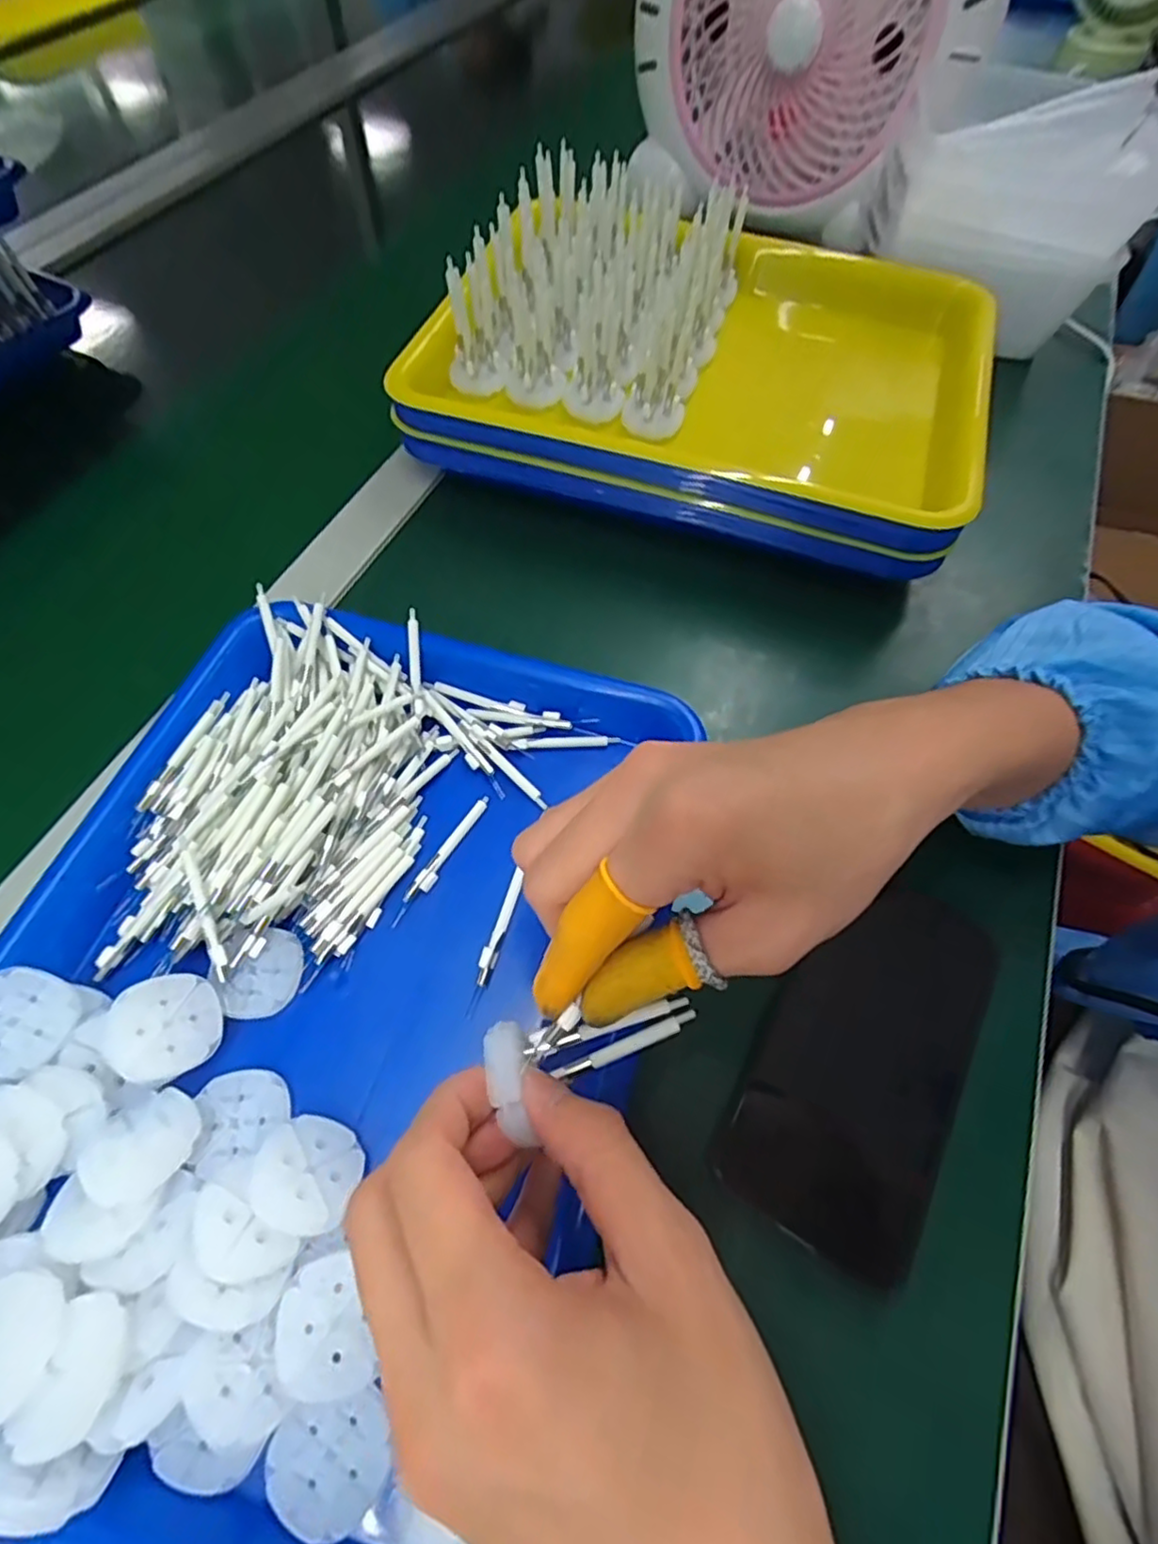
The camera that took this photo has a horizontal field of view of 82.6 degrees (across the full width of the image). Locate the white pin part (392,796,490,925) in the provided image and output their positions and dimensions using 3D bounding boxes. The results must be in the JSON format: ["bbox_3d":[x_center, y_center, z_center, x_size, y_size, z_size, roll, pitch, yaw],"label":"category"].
[{"bbox_3d":[-0.062,0.038,0.295,0.007,0.004,0.069,26,64,14],"label":"white pin part"}]

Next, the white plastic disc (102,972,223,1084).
[{"bbox_3d":[-0.152,0.093,0.242,0.035,0.004,0.036,21,50,-27],"label":"white plastic disc"}]

